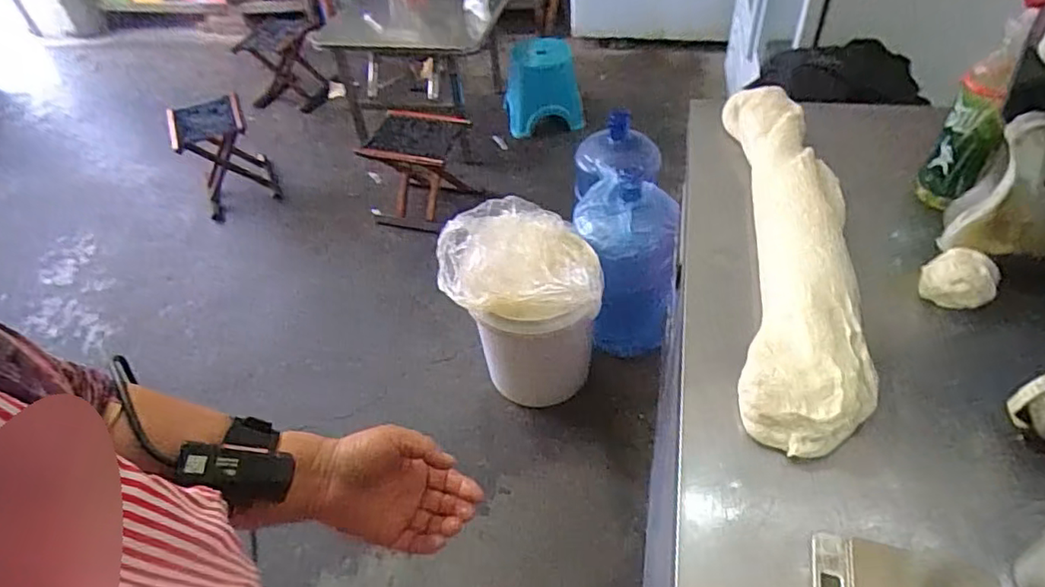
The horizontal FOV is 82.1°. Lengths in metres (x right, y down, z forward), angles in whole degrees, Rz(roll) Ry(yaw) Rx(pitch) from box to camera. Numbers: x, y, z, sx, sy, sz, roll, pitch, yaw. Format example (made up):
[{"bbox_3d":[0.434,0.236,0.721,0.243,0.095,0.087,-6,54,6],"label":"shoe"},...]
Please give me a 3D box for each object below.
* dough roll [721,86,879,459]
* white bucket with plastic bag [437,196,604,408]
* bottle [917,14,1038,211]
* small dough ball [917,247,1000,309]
[{"bbox_3d":[0.311,-0.076,0.698,0.119,0.062,0.561,6,46,12],"label":"dough roll"},{"bbox_3d":[0.013,0.046,1.431,0.365,0.477,0.306,7,46,13],"label":"white bucket with plastic bag"},{"bbox_3d":[0.512,-0.194,0.680,0.059,0.221,0.057,26,53,29],"label":"bottle"},{"bbox_3d":[0.469,-0.020,0.641,0.066,0.040,0.067,-3,45,3],"label":"small dough ball"}]

